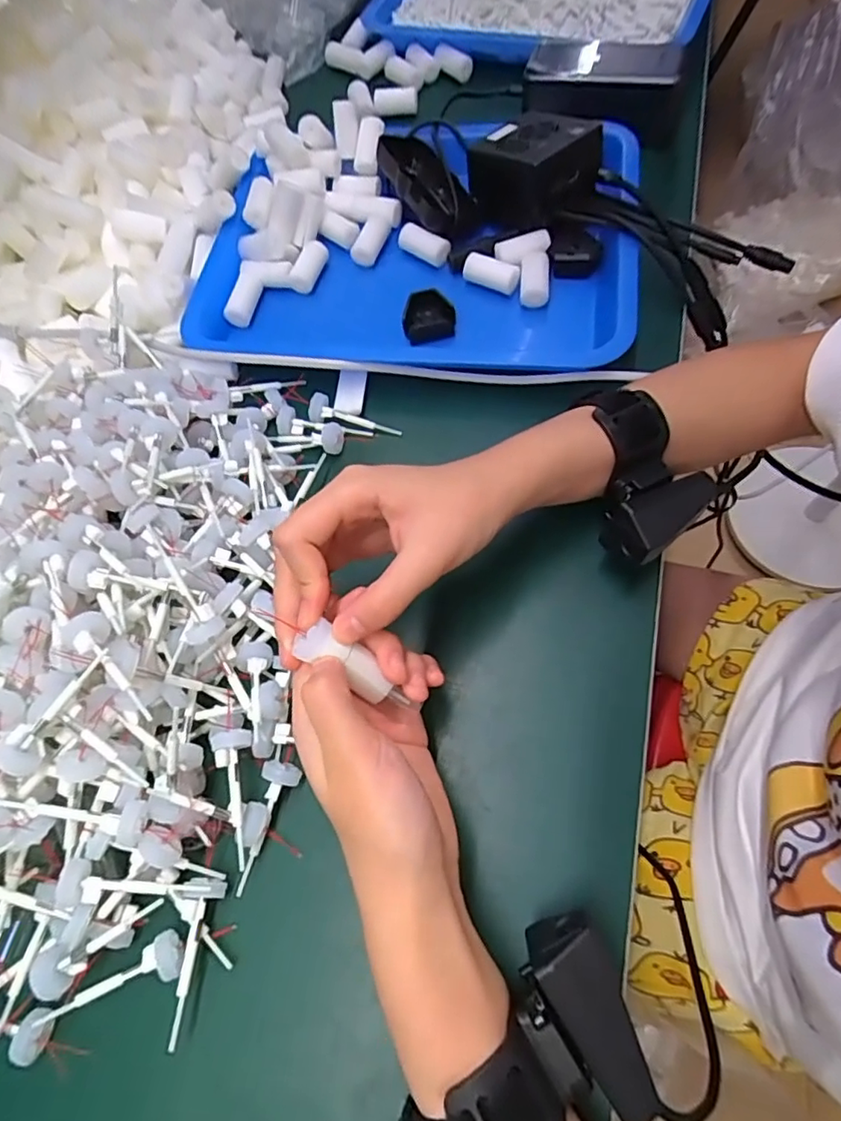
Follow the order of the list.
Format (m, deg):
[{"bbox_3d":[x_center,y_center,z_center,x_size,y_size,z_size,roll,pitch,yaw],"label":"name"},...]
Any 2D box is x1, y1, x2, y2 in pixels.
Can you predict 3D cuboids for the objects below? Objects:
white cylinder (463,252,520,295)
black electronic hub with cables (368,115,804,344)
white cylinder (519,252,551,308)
[{"bbox_3d":[0.053,-0.219,0.437,0.043,0.014,0.017,14,68,13],"label":"white cylinder"},{"bbox_3d":[0.109,-0.273,0.439,0.322,0.061,0.122,24,70,16],"label":"black electronic hub with cables"},{"bbox_3d":[0.086,-0.212,0.436,0.021,0.019,0.042,3,67,2],"label":"white cylinder"}]

